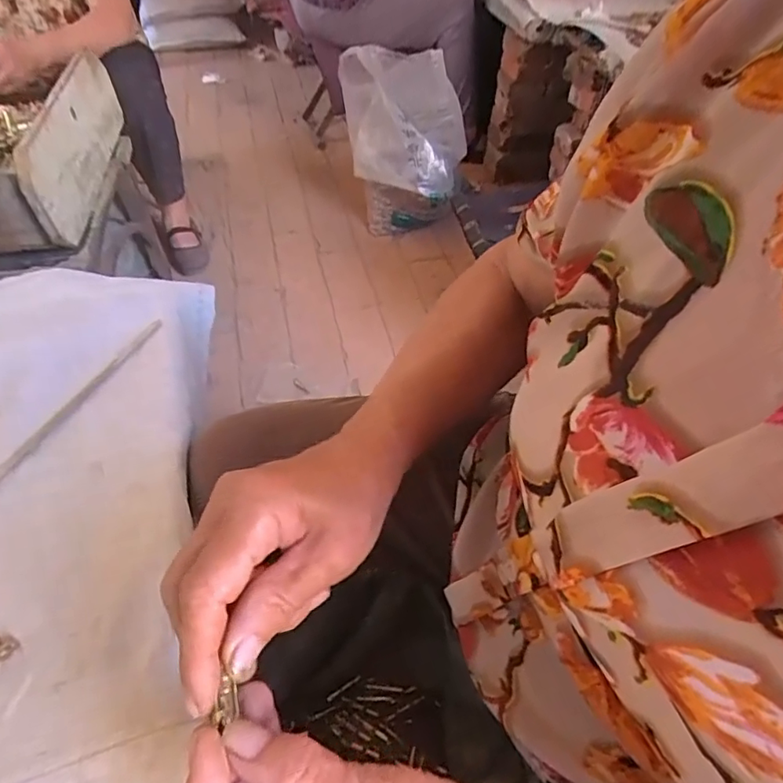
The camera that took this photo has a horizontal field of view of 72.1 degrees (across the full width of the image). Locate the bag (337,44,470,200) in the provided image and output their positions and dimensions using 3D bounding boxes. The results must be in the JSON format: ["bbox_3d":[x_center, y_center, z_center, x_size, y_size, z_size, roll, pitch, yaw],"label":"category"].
[{"bbox_3d":[0.013,-0.710,1.411,0.353,0.287,0.185,13,49,9],"label":"bag"}]

